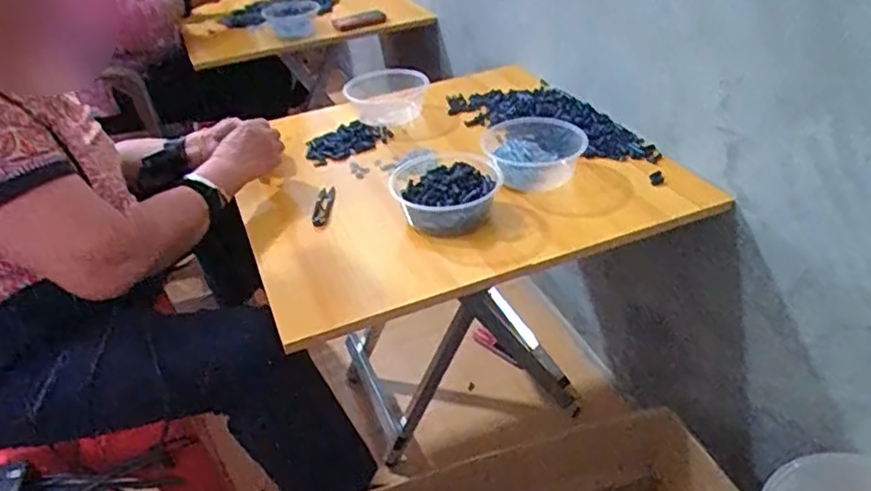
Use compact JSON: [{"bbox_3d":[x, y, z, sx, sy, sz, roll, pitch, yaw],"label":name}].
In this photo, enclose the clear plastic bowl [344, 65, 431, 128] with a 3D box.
[{"bbox_3d":[-0.086,-0.270,1.201,0.154,0.076,0.147,-4,36,3],"label":"clear plastic bowl"}]

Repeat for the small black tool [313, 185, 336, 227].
[{"bbox_3d":[-0.163,-0.059,0.963,0.024,0.020,0.084,-2,36,5],"label":"small black tool"}]

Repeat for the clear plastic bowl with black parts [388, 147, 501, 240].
[{"bbox_3d":[0.014,-0.071,0.898,0.145,0.071,0.139,-4,36,3],"label":"clear plastic bowl with black parts"}]

